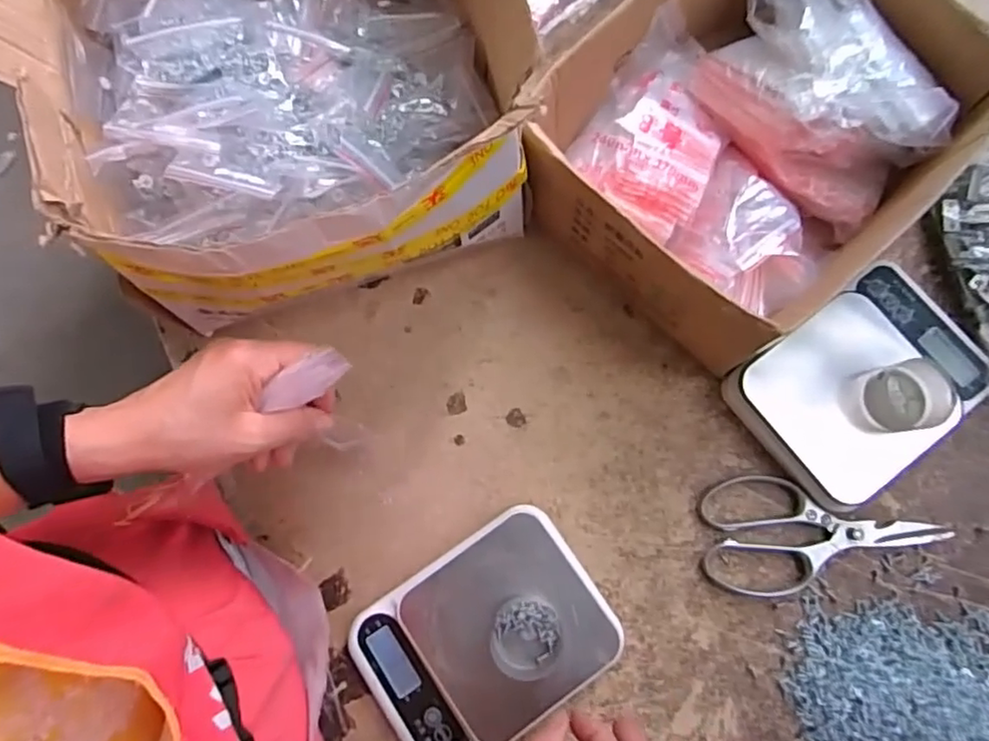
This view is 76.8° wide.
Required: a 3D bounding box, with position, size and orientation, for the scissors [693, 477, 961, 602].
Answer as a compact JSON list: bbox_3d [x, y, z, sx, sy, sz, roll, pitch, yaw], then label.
[{"bbox_3d":[0.274,0.140,0.515,0.199,0.013,0.096,3,77,2],"label":"scissors"}]

